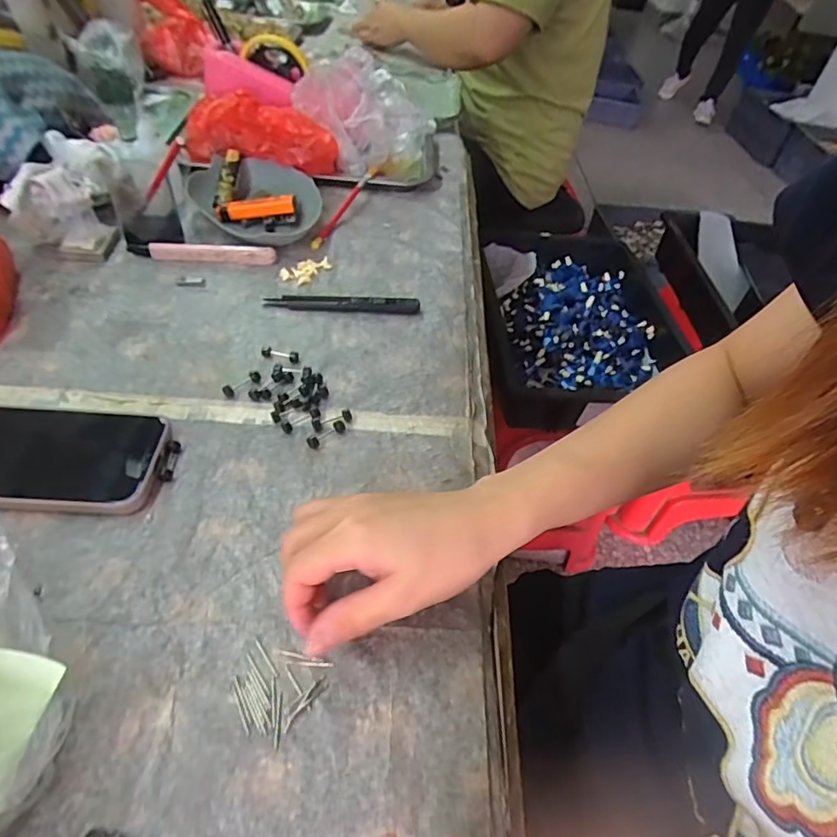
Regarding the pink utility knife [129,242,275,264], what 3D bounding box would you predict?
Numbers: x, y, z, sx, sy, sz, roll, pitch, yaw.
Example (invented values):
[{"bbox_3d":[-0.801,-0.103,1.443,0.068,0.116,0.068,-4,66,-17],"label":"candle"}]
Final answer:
[{"bbox_3d":[-0.208,-0.160,0.534,0.137,0.015,0.012,2,46,-5],"label":"pink utility knife"}]

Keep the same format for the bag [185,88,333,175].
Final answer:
[{"bbox_3d":[-0.179,-0.316,0.630,0.173,0.082,0.051,7,46,0],"label":"bag"}]

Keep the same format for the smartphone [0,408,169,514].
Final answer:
[{"bbox_3d":[-0.246,0.023,0.356,0.155,0.017,0.077,3,46,-4],"label":"smartphone"}]

